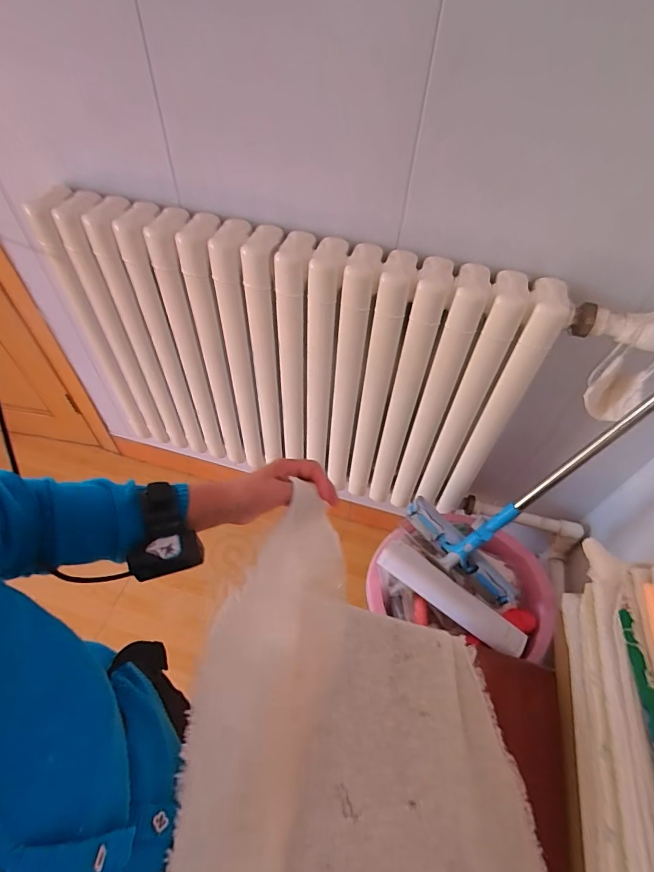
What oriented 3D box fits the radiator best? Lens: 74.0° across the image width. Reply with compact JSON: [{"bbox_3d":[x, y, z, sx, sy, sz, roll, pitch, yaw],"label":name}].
[{"bbox_3d":[-0.102,-0.137,0.983,0.994,0.629,0.121,13,53,6],"label":"radiator"}]

